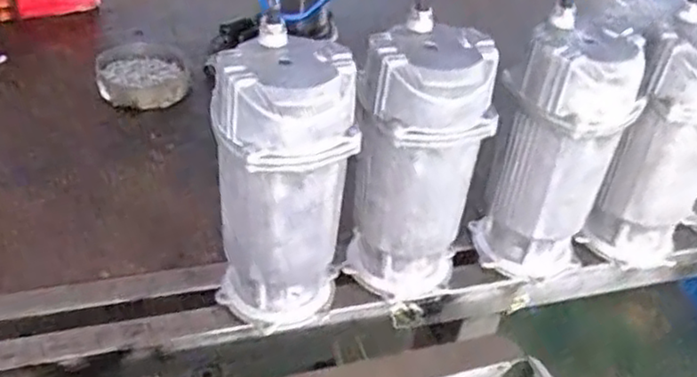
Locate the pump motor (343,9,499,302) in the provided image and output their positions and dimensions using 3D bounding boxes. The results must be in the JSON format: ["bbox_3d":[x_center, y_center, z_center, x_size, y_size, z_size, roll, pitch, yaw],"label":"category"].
[{"bbox_3d":[0.071,-0.020,0.746,0.127,0.286,0.107,4,39,-3],"label":"pump motor"}]

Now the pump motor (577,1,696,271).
[{"bbox_3d":[0.378,-0.046,0.826,0.119,0.289,0.111,22,42,19],"label":"pump motor"}]

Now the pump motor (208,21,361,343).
[{"bbox_3d":[-0.069,0.005,0.698,0.131,0.289,0.109,3,39,-4],"label":"pump motor"}]

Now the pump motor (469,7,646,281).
[{"bbox_3d":[0.235,-0.036,0.791,0.119,0.287,0.119,30,45,26],"label":"pump motor"}]

